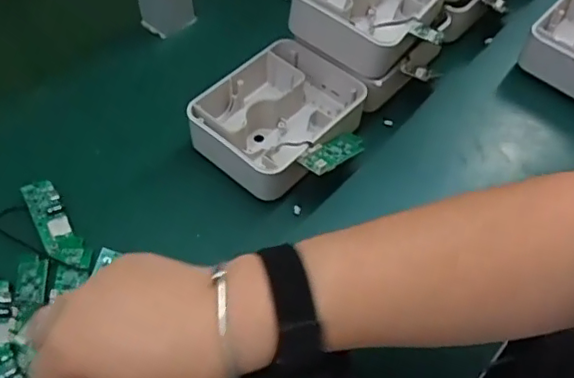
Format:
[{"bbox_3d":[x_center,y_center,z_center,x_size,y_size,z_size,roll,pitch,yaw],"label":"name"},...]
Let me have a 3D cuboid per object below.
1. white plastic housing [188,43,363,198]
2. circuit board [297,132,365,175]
[{"bbox_3d":[-0.010,-0.061,0.490,0.108,0.043,0.128,33,60,21],"label":"white plastic housing"},{"bbox_3d":[0.040,-0.031,0.464,0.024,0.010,0.071,35,39,22],"label":"circuit board"}]

